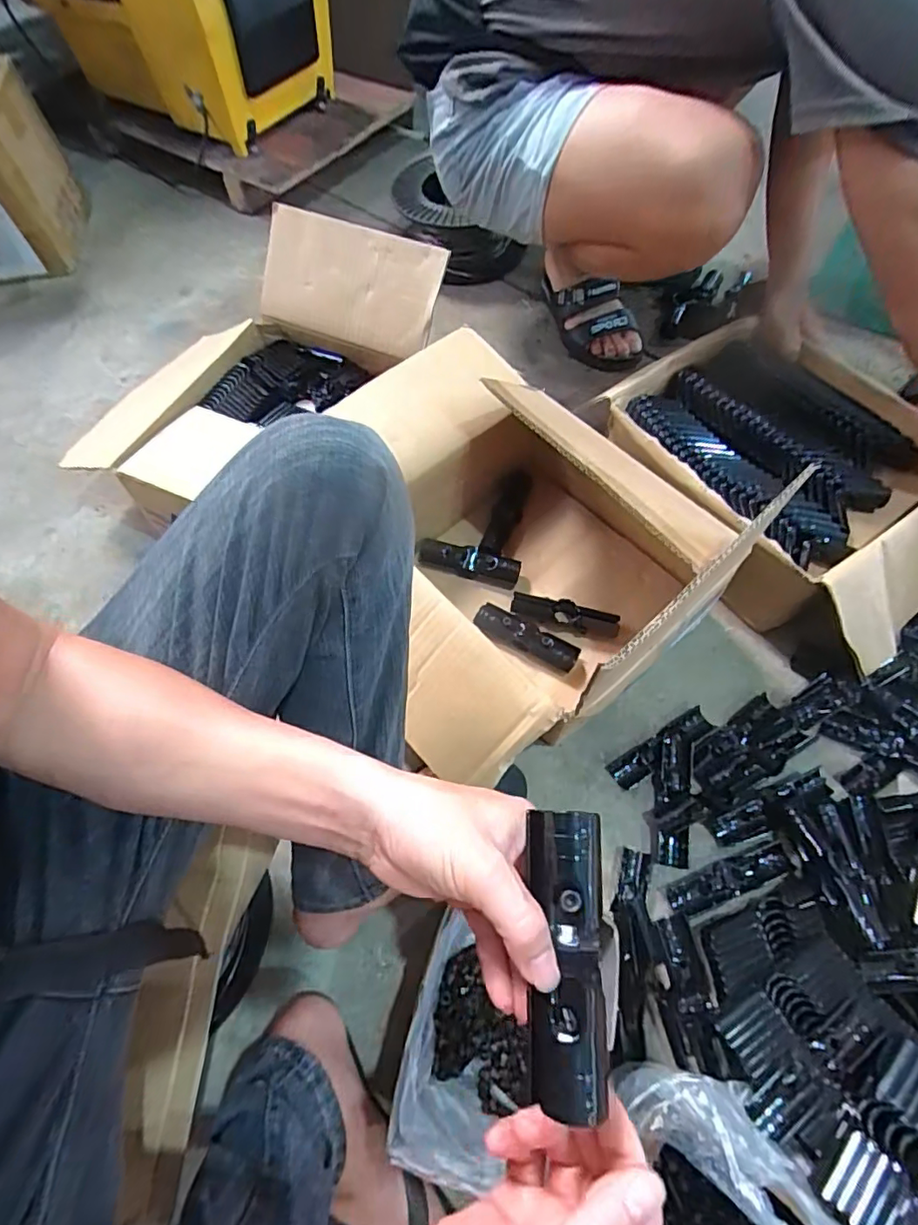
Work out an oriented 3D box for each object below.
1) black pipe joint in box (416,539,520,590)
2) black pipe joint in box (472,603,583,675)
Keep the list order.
[{"bbox_3d":[0.012,-0.061,0.732,0.136,0.040,0.041,16,64,10],"label":"black pipe joint in box"},{"bbox_3d":[0.080,0.030,0.676,0.130,0.029,0.040,27,67,15],"label":"black pipe joint in box"}]

